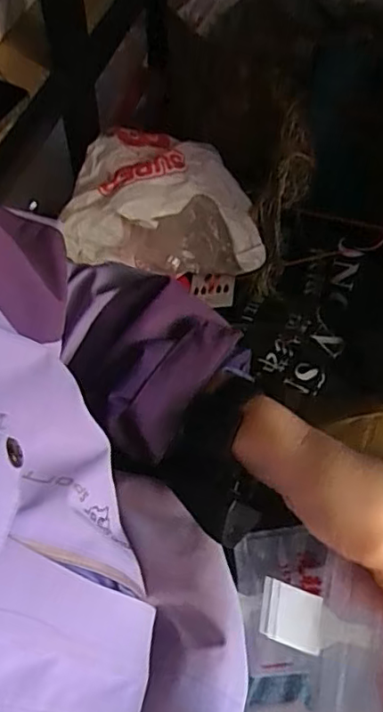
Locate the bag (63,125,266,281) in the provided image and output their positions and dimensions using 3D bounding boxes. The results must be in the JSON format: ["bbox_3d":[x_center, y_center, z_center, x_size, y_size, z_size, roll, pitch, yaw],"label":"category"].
[{"bbox_3d":[-0.033,-0.199,0.755,0.246,0.131,0.134,-2,61,-3],"label":"bag"}]

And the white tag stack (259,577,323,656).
[{"bbox_3d":[0.052,0.136,0.307,0.034,0.004,0.030,22,50,-6],"label":"white tag stack"}]

